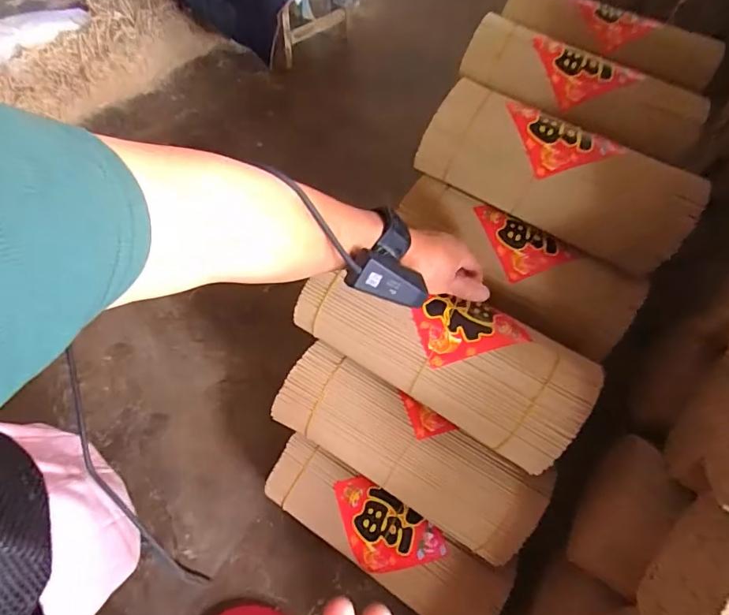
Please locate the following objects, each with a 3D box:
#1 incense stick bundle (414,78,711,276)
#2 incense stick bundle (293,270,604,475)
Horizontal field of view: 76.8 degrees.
[{"bbox_3d":[0.234,-0.168,0.576,0.317,0.105,0.094,30,60,16],"label":"incense stick bundle"},{"bbox_3d":[0.077,0.055,0.511,0.315,0.092,0.120,21,57,15],"label":"incense stick bundle"}]

